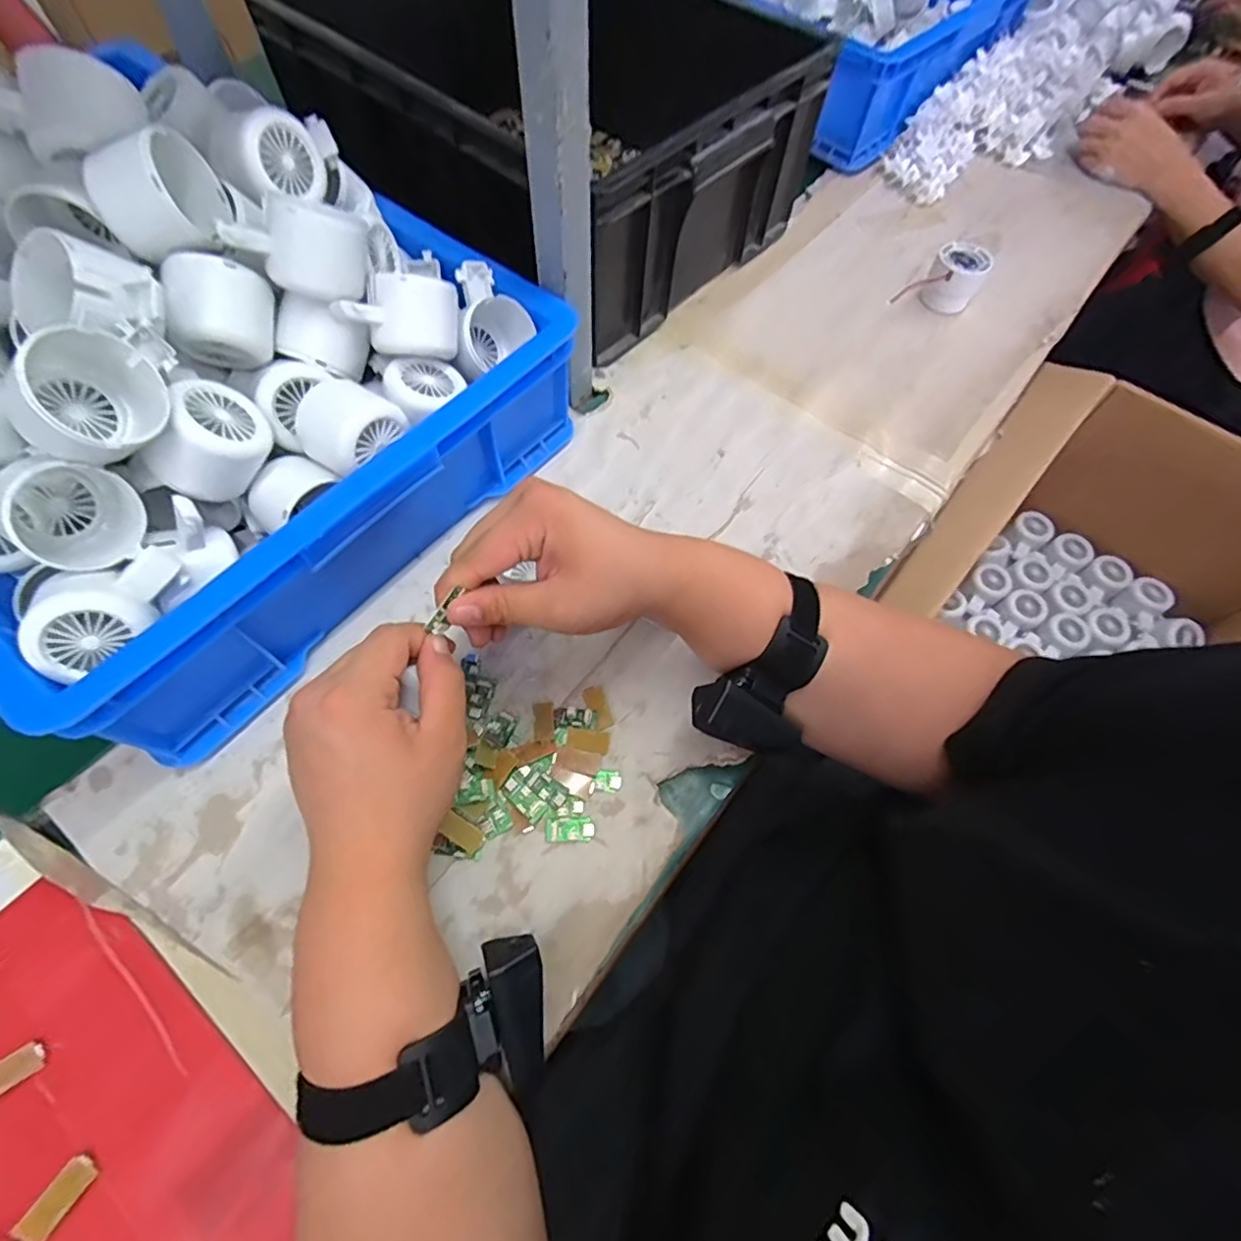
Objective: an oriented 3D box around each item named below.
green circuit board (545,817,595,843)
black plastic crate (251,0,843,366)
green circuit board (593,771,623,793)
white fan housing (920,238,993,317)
[{"bbox_3d":[-0.033,0.137,0.392,0.031,0.005,0.014,-1,64,-3],"label":"green circuit board"},{"bbox_3d":[-0.079,-0.510,0.613,0.446,0.160,0.376,36,68,14],"label":"black plastic crate"},{"bbox_3d":[-0.008,0.109,0.407,0.019,0.004,0.013,7,64,1],"label":"green circuit board"},{"bbox_3d":[0.359,-0.370,0.640,0.052,0.049,0.052,27,66,10],"label":"white fan housing"}]

